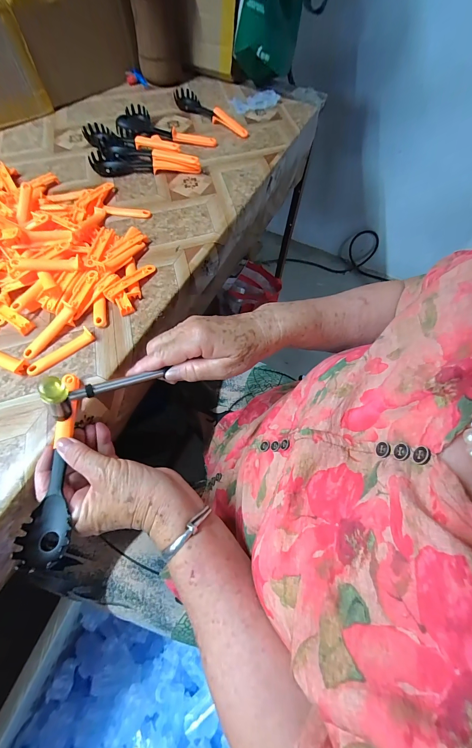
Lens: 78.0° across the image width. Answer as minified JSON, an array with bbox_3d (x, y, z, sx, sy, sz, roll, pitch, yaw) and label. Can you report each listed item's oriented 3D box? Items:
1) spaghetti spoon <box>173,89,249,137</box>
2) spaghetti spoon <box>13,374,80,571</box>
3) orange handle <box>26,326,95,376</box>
[{"bbox_3d":[-0.051,-0.529,0.592,0.198,0.027,0.045,41,68,17],"label":"spaghetti spoon"},{"bbox_3d":[-0.157,0.077,0.264,0.038,0.025,0.169,0,65,-3],"label":"spaghetti spoon"},{"bbox_3d":[-0.194,-0.025,0.322,0.075,0.010,0.016,-39,71,-20],"label":"orange handle"}]

